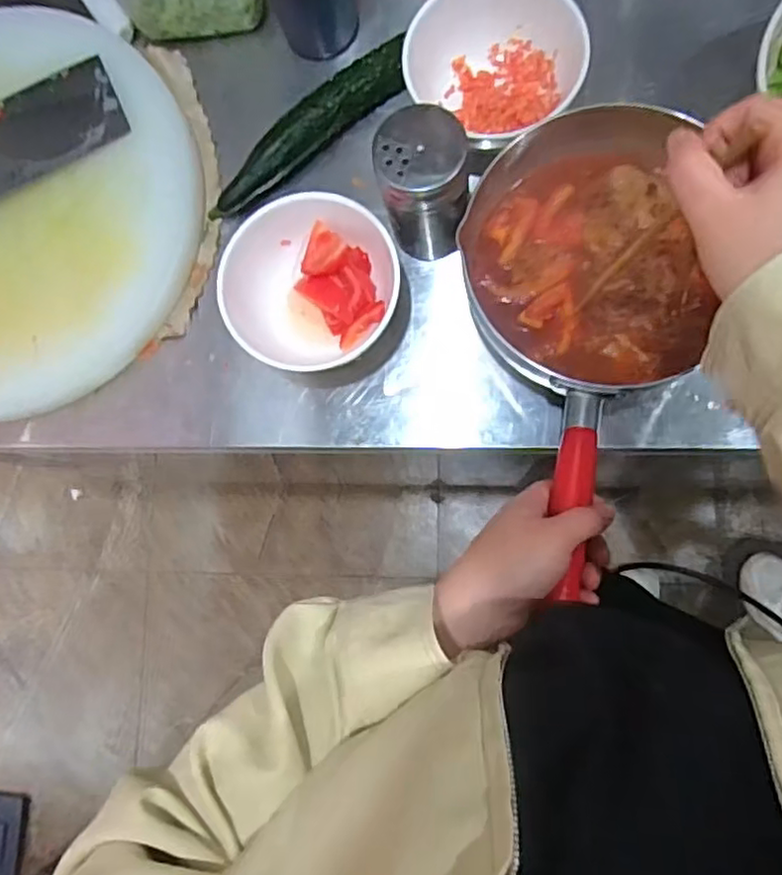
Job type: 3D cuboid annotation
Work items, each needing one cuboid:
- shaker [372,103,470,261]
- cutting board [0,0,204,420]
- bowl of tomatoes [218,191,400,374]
[{"bbox_3d":[0.025,-0.184,0.491,0.058,0.110,0.064,-8,78,6],"label":"shaker"},{"bbox_3d":[-0.346,-0.206,0.591,0.373,0.039,0.372,-42,82,0],"label":"cutting board"},{"bbox_3d":[-0.061,-0.116,0.525,0.128,0.068,0.131,-1,79,7],"label":"bowl of tomatoes"}]

